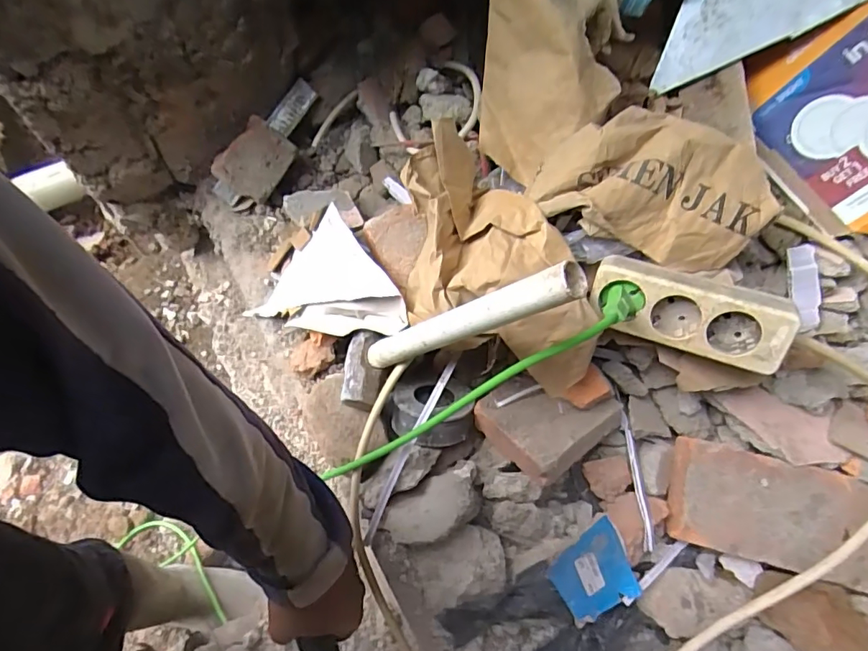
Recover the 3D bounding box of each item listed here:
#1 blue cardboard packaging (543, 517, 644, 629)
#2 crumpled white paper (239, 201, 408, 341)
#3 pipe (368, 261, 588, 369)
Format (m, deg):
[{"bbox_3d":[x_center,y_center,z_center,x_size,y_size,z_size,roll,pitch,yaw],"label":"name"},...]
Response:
[{"bbox_3d":[0.150,0.233,0.474,0.075,0.007,0.086,-33,103,-9],"label":"blue cardboard packaging"},{"bbox_3d":[-0.122,-0.060,0.555,0.244,0.041,0.129,10,96,41],"label":"crumpled white paper"},{"bbox_3d":[0.015,0.001,0.416,0.028,0.250,0.023,33,58,-26],"label":"pipe"}]

